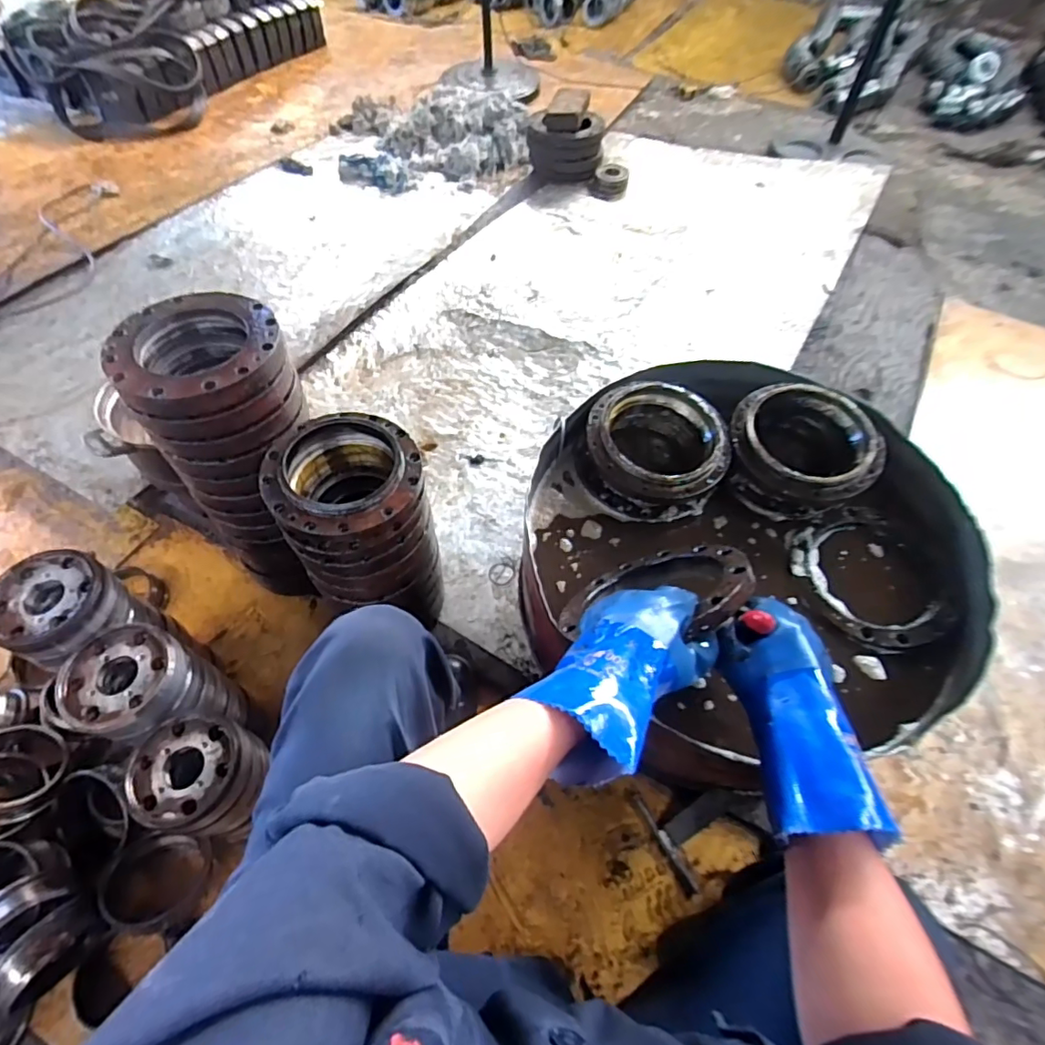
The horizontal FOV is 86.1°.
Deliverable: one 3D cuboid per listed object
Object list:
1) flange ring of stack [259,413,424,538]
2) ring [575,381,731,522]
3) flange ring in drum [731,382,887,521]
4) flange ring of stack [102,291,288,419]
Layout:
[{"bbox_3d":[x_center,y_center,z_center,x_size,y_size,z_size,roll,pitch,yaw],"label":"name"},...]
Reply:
[{"bbox_3d":[-0.232,-0.067,0.724,0.193,0.039,0.189,-17,59,-12],"label":"flange ring of stack"},{"bbox_3d":[0.186,-0.105,0.791,0.196,0.081,0.195,0,57,-1],"label":"ring"},{"bbox_3d":[0.386,-0.110,0.782,0.188,0.087,0.197,-10,58,-7],"label":"flange ring in drum"},{"bbox_3d":[-0.403,-0.214,0.693,0.194,0.035,0.201,0,57,-1],"label":"flange ring of stack"}]

